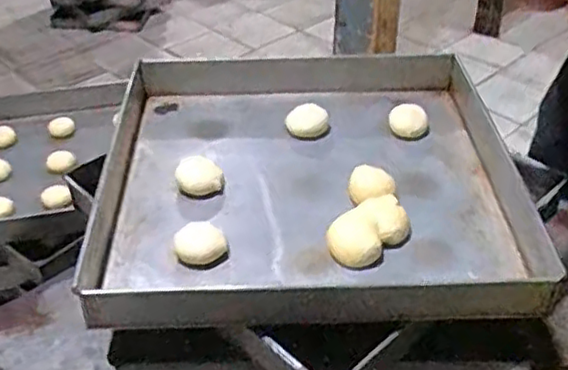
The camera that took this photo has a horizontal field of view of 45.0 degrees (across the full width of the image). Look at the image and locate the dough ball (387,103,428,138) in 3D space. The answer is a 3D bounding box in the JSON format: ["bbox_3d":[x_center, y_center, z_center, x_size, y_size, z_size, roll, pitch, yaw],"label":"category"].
[{"bbox_3d":[0.169,-0.088,0.936,0.050,0.024,0.049,0,37,0],"label":"dough ball"}]

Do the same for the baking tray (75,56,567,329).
[{"bbox_3d":[0.021,-0.031,0.853,0.494,0.059,0.515,-2,37,-3],"label":"baking tray"}]

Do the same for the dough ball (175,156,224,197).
[{"bbox_3d":[-0.103,-0.012,0.842,0.056,0.031,0.047,-4,37,-5],"label":"dough ball"}]

